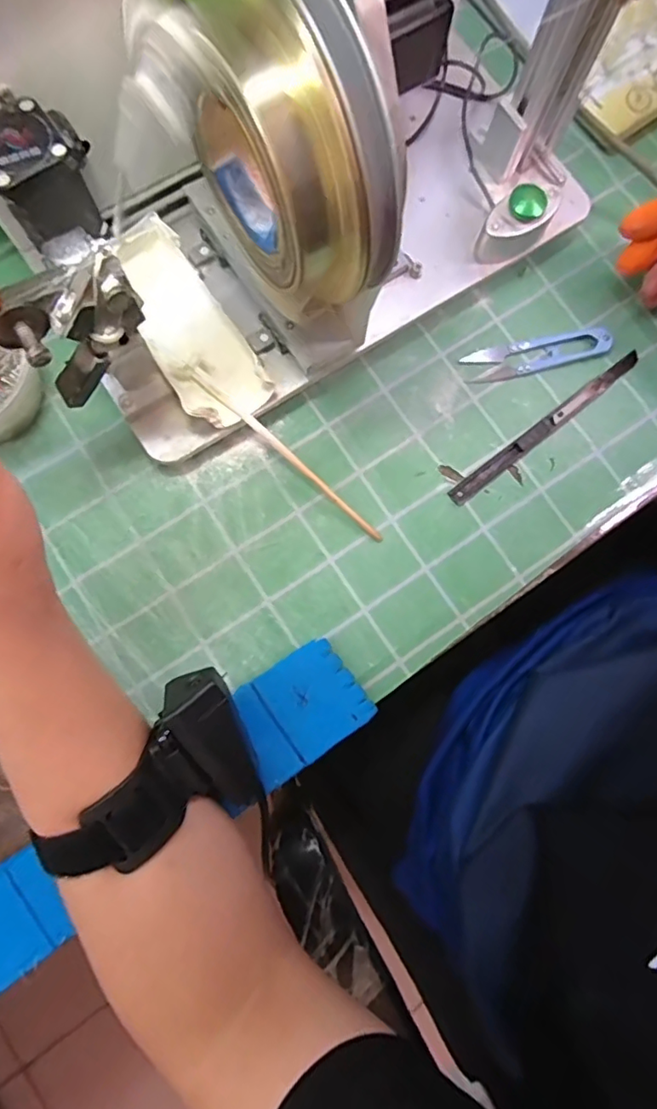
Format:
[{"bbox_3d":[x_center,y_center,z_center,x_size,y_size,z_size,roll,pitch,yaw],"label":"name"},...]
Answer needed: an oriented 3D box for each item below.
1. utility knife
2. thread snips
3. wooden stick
[{"bbox_3d":[0.147,-0.087,0.366,0.164,0.007,0.013,-38,83,-7],"label":"utility knife"},{"bbox_3d":[0.144,-0.138,0.374,0.101,0.007,0.025,-15,80,-4],"label":"thread snips"},{"bbox_3d":[-0.024,-0.060,0.343,0.151,0.008,0.006,41,81,-7],"label":"wooden stick"}]

